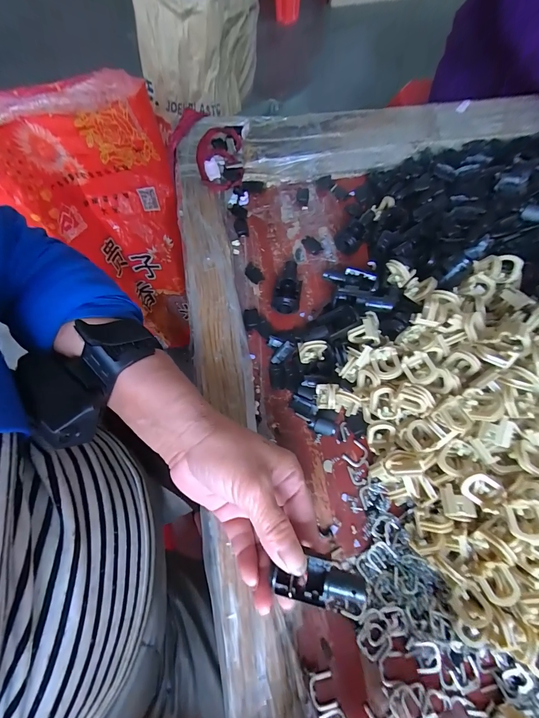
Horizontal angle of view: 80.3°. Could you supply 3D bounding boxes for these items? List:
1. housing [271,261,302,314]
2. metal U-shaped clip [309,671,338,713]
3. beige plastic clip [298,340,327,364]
[{"bbox_3d":[0.018,-0.070,0.309,0.025,0.024,0.050,10,69,3],"label":"housing"},{"bbox_3d":[0.035,0.223,0.213,0.016,0.004,0.021,-6,69,-3],"label":"metal U-shaped clip"},{"bbox_3d":[0.038,-0.008,0.282,0.023,0.018,0.017,2,69,0],"label":"beige plastic clip"}]

